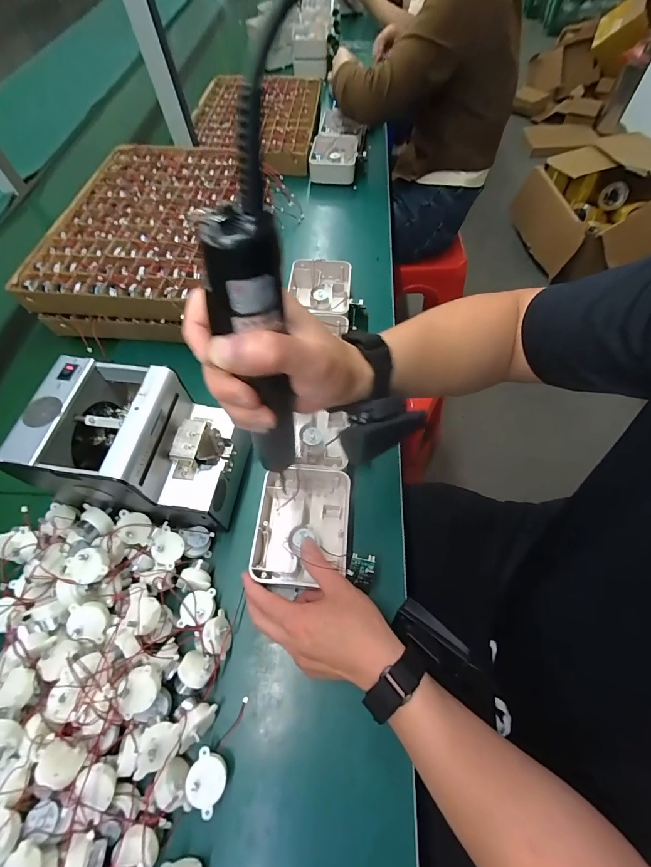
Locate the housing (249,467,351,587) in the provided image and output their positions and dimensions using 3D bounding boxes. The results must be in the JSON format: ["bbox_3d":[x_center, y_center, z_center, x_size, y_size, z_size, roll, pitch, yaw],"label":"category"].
[{"bbox_3d":[-0.025,0.103,0.407,0.100,0.045,0.128,3,62,5],"label":"housing"}]

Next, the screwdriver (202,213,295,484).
[{"bbox_3d":[-0.040,-0.036,0.237,0.034,0.199,0.041,24,63,11],"label":"screwdriver"}]

